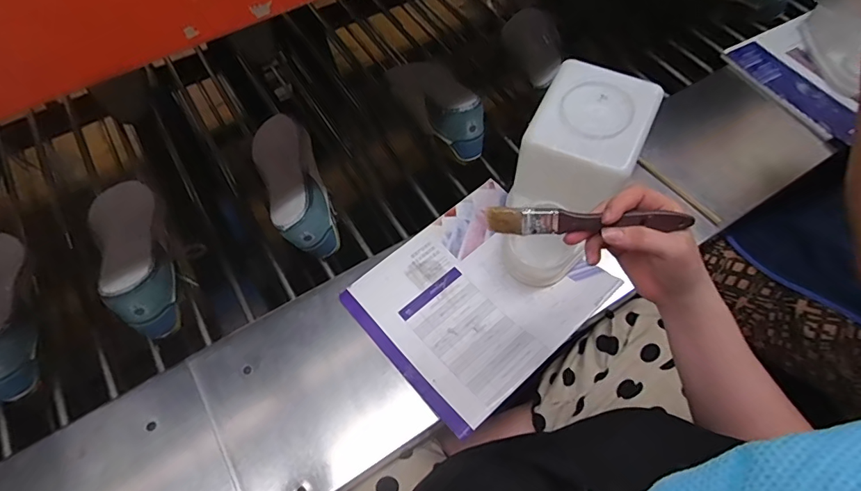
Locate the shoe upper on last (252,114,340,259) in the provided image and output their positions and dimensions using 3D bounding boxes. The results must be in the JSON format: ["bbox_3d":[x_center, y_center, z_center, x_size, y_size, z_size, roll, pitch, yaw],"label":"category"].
[{"bbox_3d":[-0.211,-0.099,0.705,0.085,0.109,0.252,-20,63,-10],"label":"shoe upper on last"}]

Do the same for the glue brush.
[{"bbox_3d":[0.141,-0.019,0.409,0.176,0.024,0.008,4,18,8],"label":"glue brush"}]

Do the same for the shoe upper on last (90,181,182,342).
[{"bbox_3d":[-0.415,0.018,0.659,0.092,0.108,0.264,-26,47,-15],"label":"shoe upper on last"}]

